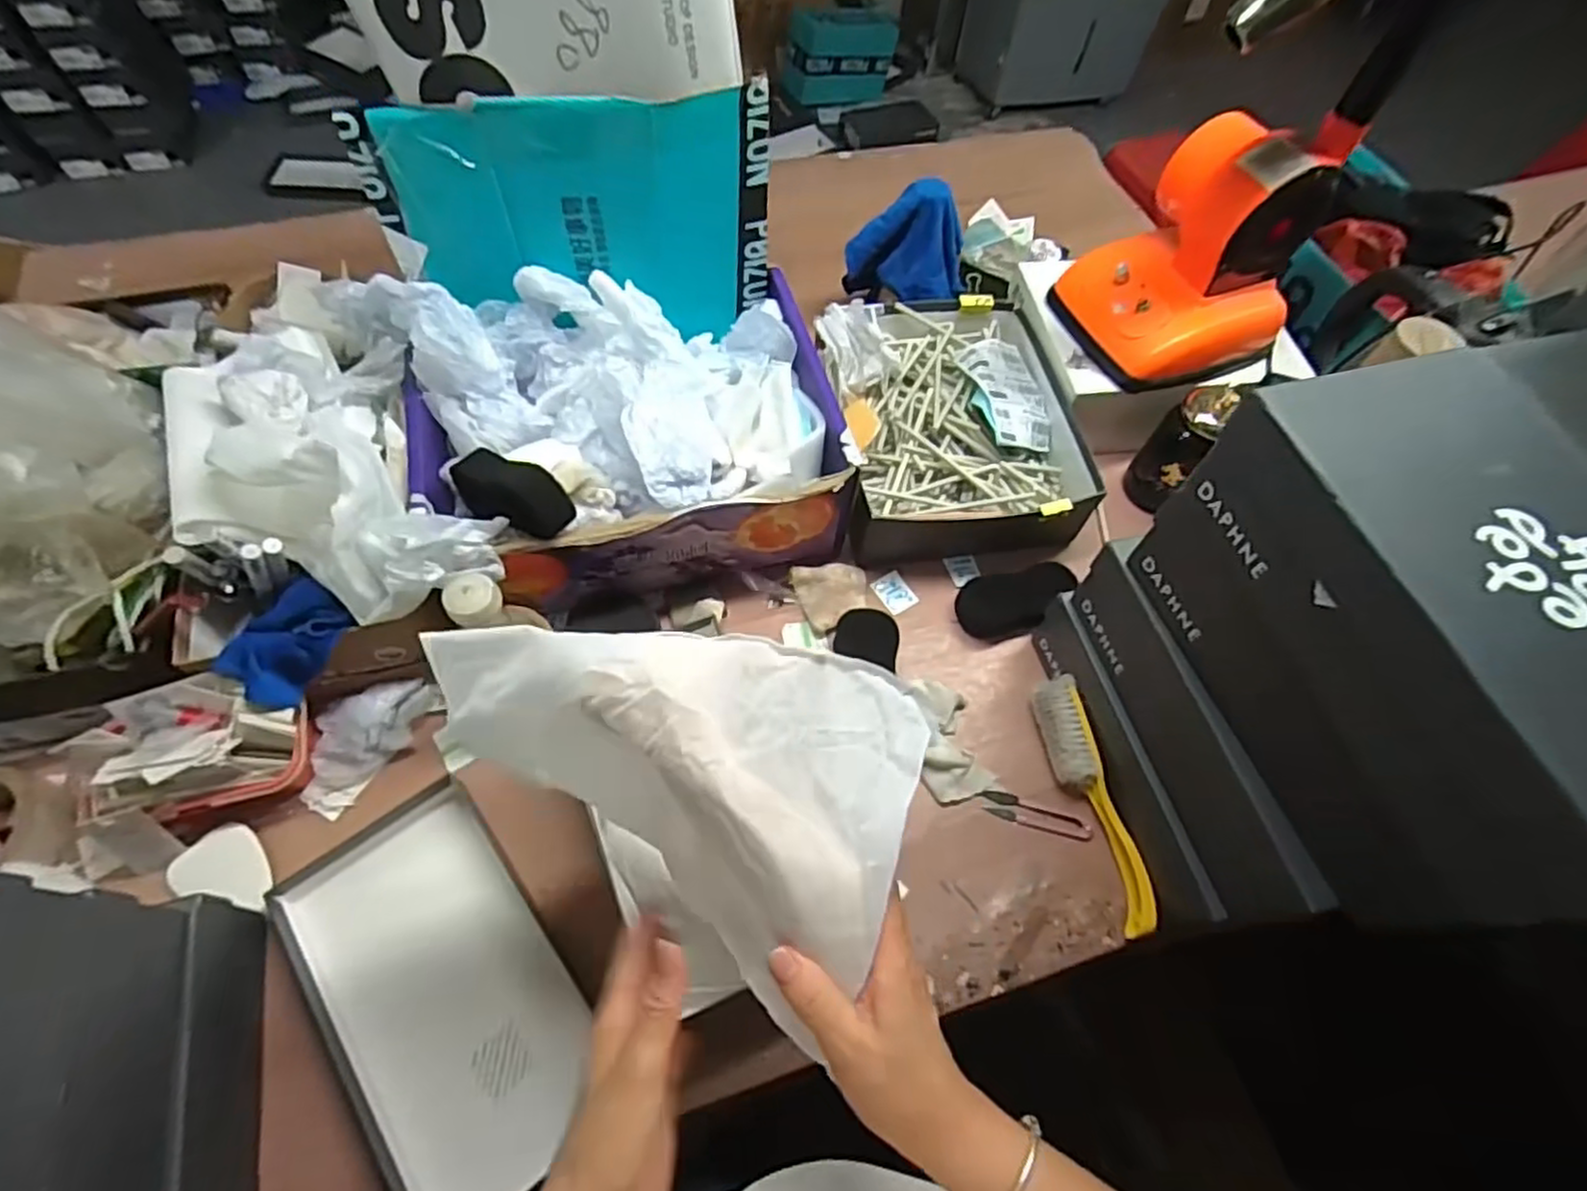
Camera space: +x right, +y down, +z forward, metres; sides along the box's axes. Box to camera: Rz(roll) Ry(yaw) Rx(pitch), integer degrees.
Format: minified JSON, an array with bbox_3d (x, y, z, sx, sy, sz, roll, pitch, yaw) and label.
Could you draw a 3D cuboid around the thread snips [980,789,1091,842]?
[{"bbox_3d":[0.227,0.204,0.680,0.098,0.014,0.028,12,61,3],"label":"thread snips"}]

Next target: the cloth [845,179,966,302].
[{"bbox_3d":[0.143,-0.421,0.877,0.135,0.115,0.078,27,63,11],"label":"cloth"}]

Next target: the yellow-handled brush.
[{"bbox_3d":[0.273,0.185,0.667,0.035,0.041,0.228,-10,62,-9],"label":"yellow-handled brush"}]

